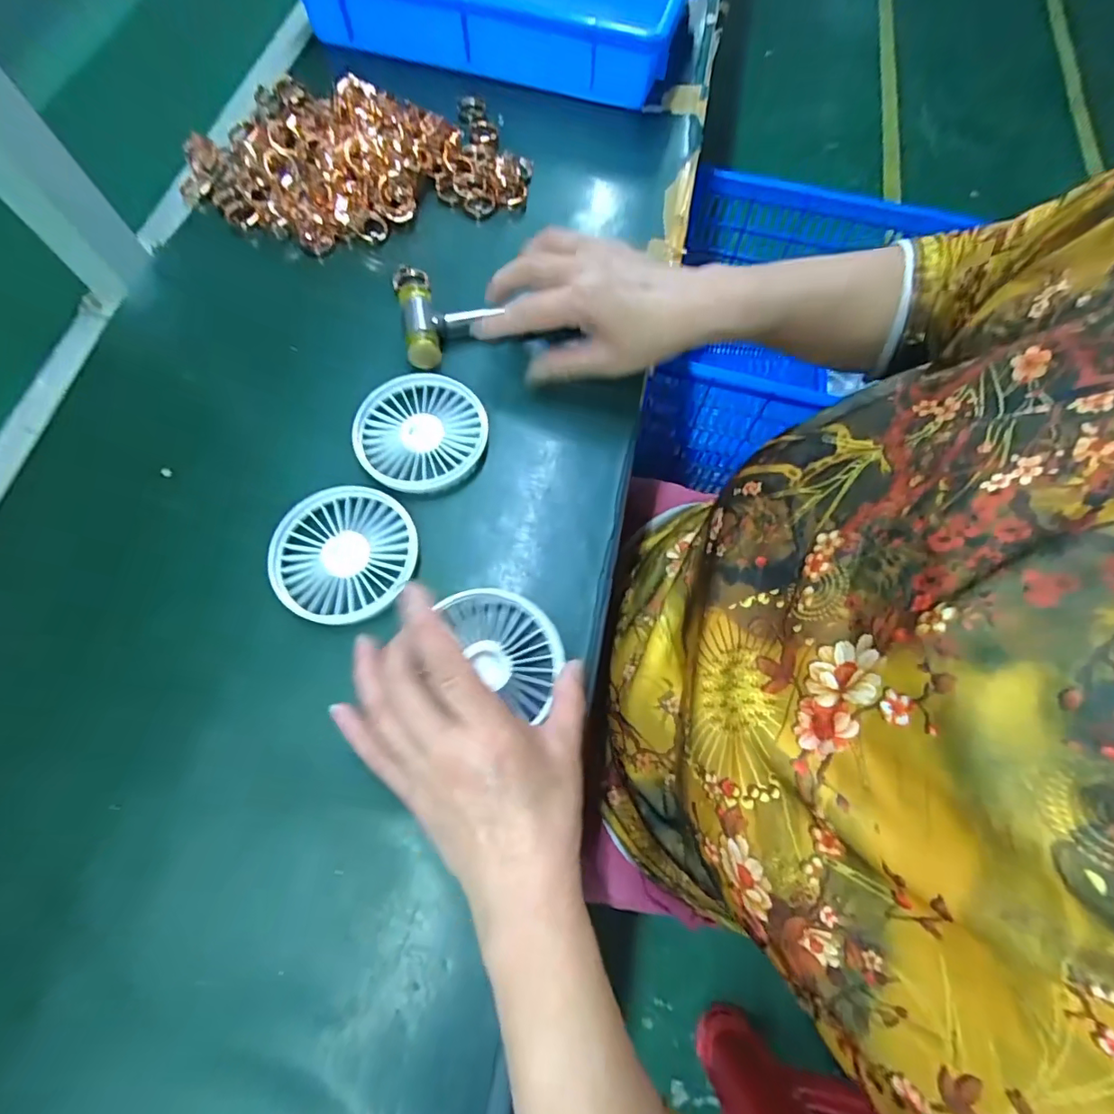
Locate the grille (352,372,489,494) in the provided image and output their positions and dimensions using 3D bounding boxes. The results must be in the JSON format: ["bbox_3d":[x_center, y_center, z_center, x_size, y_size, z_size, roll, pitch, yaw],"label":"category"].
[{"bbox_3d":[-0.093,-0.085,0.357,0.085,0.011,0.086,1,70,-2],"label":"grille"}]

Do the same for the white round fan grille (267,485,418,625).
[{"bbox_3d":[-0.133,-0.002,0.328,0.086,0.012,0.086,1,70,-2],"label":"white round fan grille"}]

